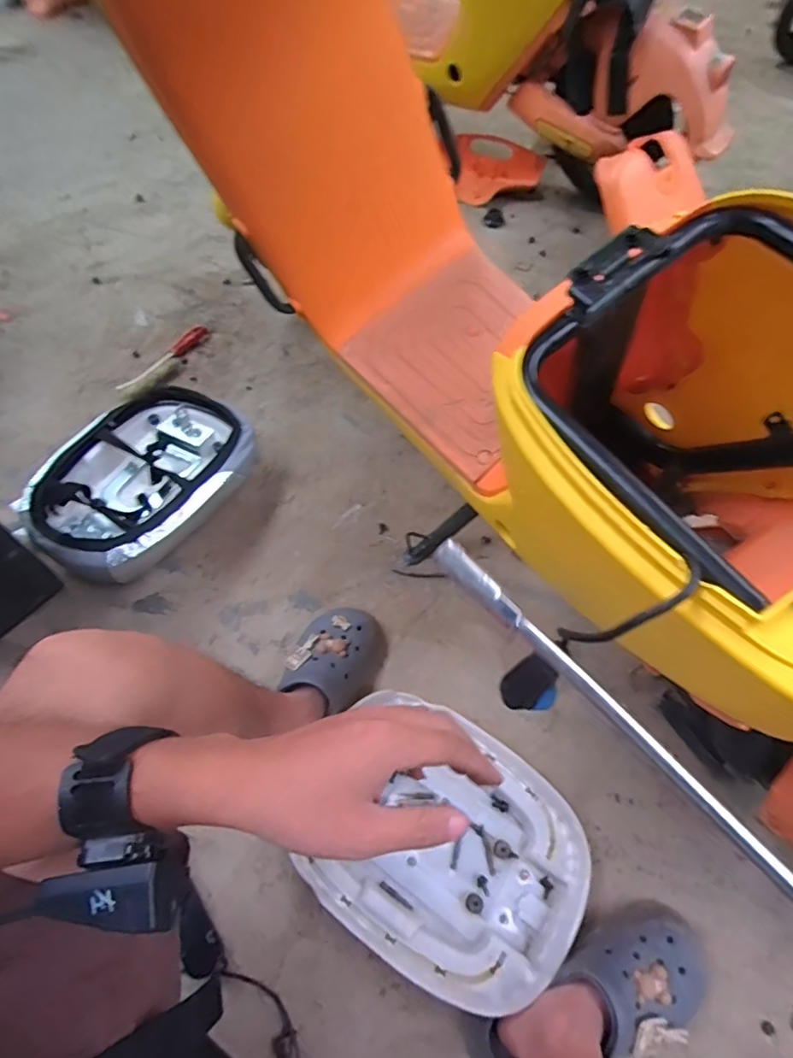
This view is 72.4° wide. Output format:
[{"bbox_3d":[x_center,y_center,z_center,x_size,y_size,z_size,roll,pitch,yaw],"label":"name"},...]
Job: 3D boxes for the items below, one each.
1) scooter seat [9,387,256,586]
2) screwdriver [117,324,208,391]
[{"bbox_3d":[-0.400,-0.083,0.862,0.265,0.095,0.348,34,66,18],"label":"scooter seat"},{"bbox_3d":[-0.465,-0.347,1.099,0.034,0.026,0.229,28,64,15],"label":"screwdriver"}]

